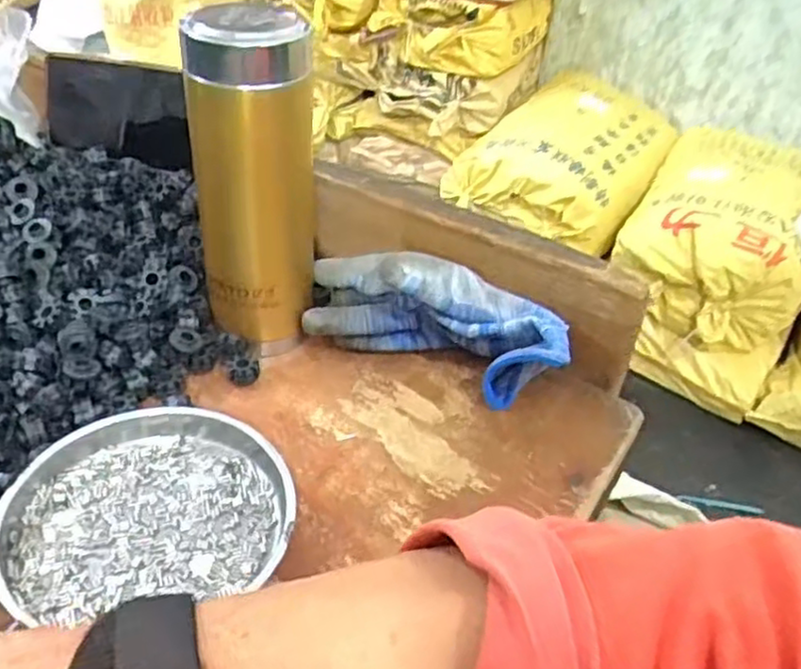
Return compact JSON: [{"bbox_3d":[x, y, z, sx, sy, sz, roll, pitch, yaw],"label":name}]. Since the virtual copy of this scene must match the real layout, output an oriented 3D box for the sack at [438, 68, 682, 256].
[{"bbox_3d":[0.393,-0.427,1.706,0.406,0.225,0.522,23,43,20],"label":"sack"}]

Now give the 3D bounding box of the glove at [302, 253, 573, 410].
[{"bbox_3d":[0.020,-0.009,0.437,0.156,0.066,0.051,18,42,14],"label":"glove"}]

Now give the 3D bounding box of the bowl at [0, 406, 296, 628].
[{"bbox_3d":[-0.120,0.077,0.356,0.128,0.021,0.113,-4,41,-11],"label":"bowl"}]

